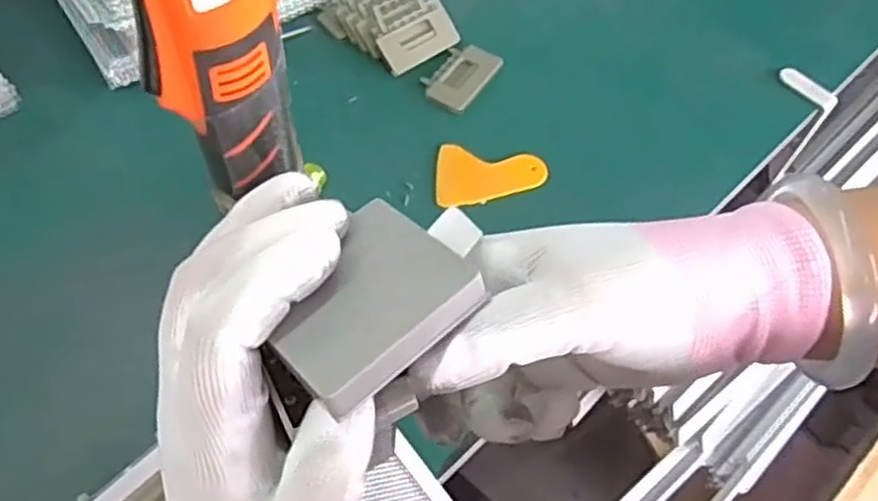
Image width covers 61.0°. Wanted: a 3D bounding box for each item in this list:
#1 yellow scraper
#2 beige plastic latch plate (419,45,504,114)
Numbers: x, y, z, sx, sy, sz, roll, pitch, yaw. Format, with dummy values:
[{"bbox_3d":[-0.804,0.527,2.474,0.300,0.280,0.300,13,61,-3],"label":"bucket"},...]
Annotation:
[{"bbox_3d":[0.045,-0.076,0.694,0.106,0.007,0.062,-14,69,-12],"label":"yellow scraper"},{"bbox_3d":[0.021,-0.175,0.747,0.057,0.007,0.090,31,61,15],"label":"beige plastic latch plate"}]

